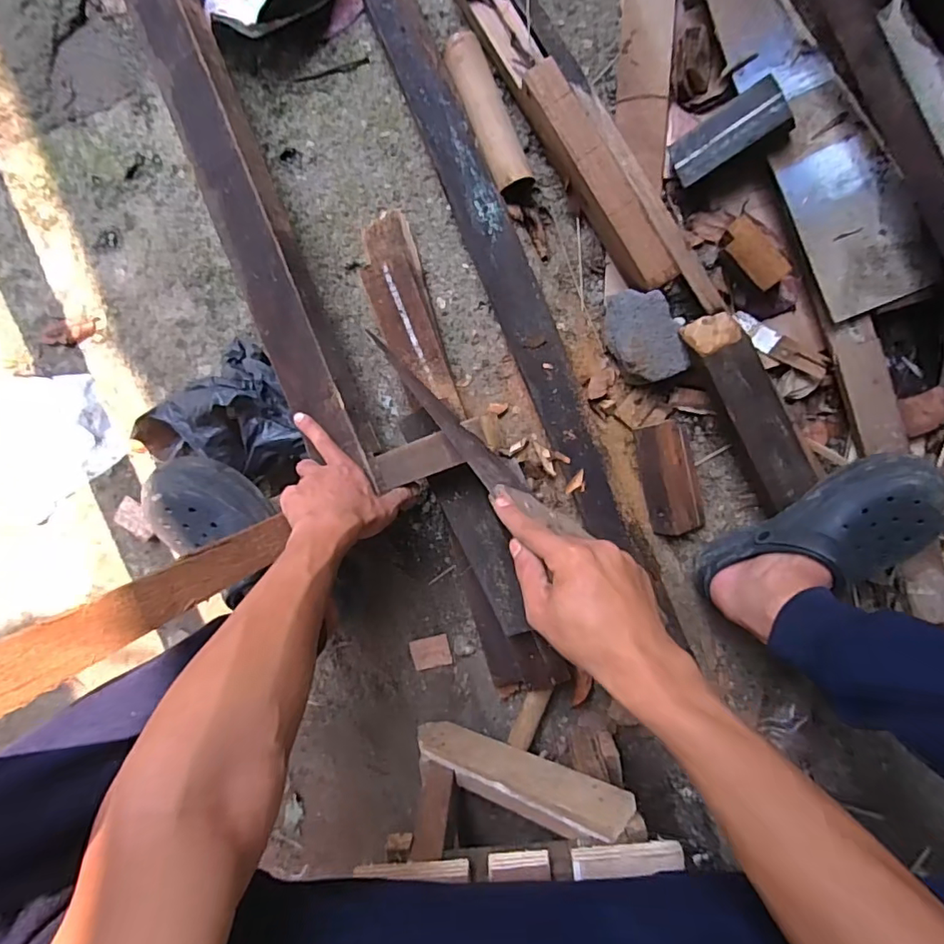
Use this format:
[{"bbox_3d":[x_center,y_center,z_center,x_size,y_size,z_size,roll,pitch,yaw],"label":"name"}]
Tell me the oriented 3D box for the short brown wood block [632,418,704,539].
[{"bbox_3d":[0.255,0.008,0.687,0.064,0.040,0.142,-13,96,5],"label":"short brown wood block"}]

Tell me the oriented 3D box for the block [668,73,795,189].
[{"bbox_3d":[0.287,-0.372,0.597,0.116,0.039,0.058,-25,77,37],"label":"block"}]

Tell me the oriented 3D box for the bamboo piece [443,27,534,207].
[{"bbox_3d":[0.020,-0.431,0.658,0.045,0.047,0.193,-24,94,6],"label":"bamboo piece"}]

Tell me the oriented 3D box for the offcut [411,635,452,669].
[{"bbox_3d":[-0.057,0.256,0.757,0.056,0.012,0.041,-15,95,5],"label":"offcut"}]

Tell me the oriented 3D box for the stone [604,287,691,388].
[{"bbox_3d":[0.207,-0.165,0.653,0.066,0.075,0.114,-24,94,6],"label":"stone"}]

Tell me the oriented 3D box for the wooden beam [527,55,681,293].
[{"bbox_3d":[0.152,-0.347,0.649,0.060,0.076,0.285,-31,94,7],"label":"wooden beam"}]

